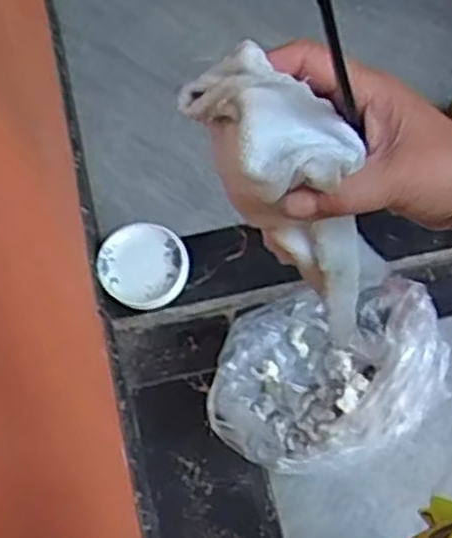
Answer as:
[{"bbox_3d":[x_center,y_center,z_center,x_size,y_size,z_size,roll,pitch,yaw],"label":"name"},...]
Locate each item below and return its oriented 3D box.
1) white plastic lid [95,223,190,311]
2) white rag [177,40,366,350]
[{"bbox_3d":[-0.159,-0.006,1.524,0.167,0.025,0.159,1,83,-7],"label":"white plastic lid"},{"bbox_3d":[0.039,-0.025,0.382,0.055,0.158,0.063,-34,33,-12],"label":"white rag"}]

